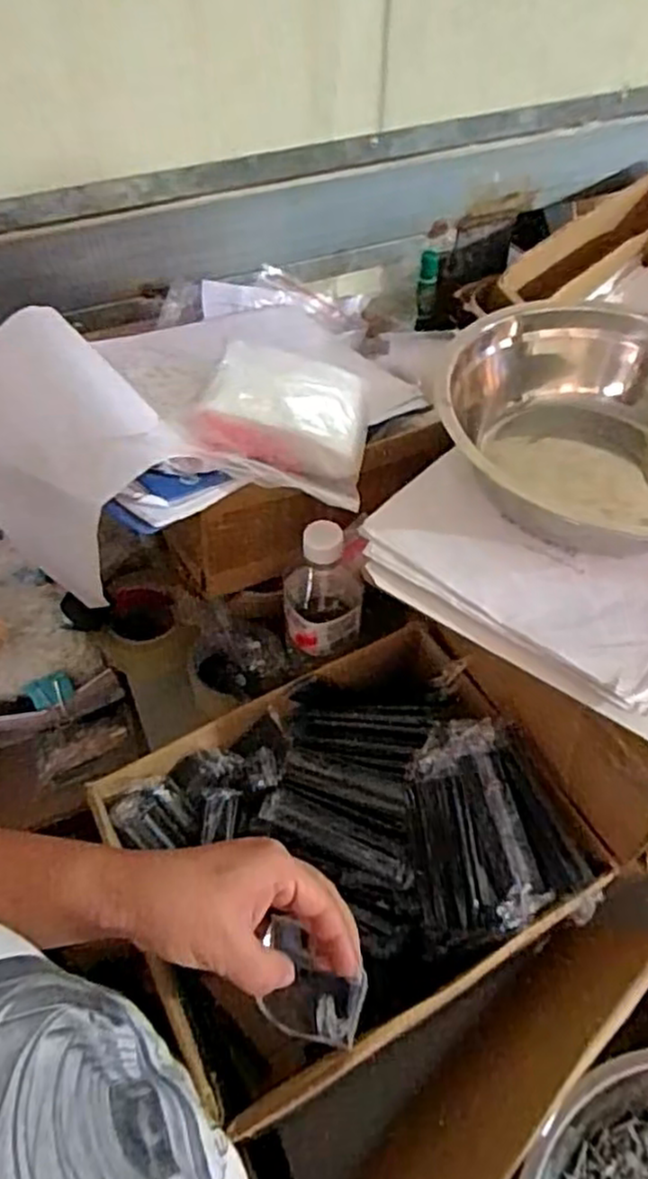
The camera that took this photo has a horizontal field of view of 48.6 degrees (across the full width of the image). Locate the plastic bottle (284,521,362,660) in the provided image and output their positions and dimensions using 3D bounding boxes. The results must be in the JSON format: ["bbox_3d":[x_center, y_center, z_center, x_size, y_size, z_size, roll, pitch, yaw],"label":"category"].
[{"bbox_3d":[-0.003,-0.004,0.587,0.068,0.110,0.063,13,54,10],"label":"plastic bottle"}]

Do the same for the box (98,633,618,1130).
[{"bbox_3d":[0.011,0.191,0.536,0.298,0.110,0.249,-25,57,-18],"label":"box"}]

